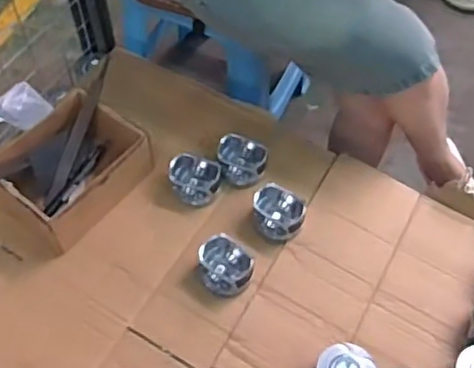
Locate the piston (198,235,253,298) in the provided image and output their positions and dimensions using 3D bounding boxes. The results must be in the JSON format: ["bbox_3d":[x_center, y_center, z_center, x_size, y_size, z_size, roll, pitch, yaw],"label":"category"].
[{"bbox_3d":[-0.016,0.116,0.878,0.076,0.048,0.078,1,58,-2],"label":"piston"}]

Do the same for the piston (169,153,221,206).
[{"bbox_3d":[-0.065,-0.006,0.952,0.079,0.048,0.067,13,58,5],"label":"piston"}]

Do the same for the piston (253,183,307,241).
[{"bbox_3d":[0.059,0.045,0.904,0.076,0.048,0.064,30,62,15],"label":"piston"}]

